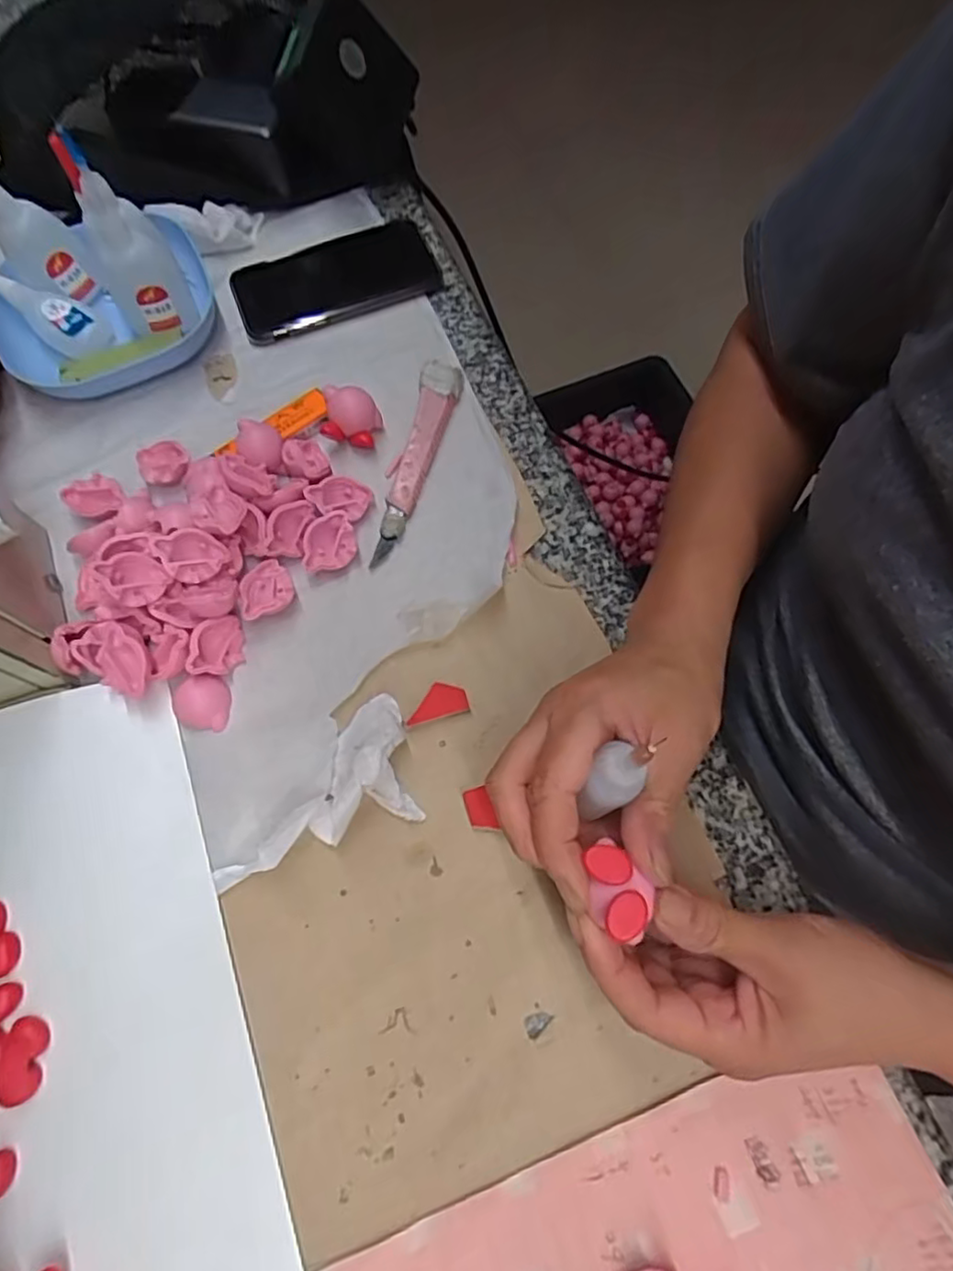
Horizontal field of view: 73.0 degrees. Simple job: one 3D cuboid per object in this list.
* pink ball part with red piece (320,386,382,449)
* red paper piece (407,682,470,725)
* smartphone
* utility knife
[{"bbox_3d":[-0.077,-0.134,0.393,0.033,0.023,0.028,1,69,2],"label":"pink ball part with red piece"},{"bbox_3d":[-0.021,0.035,0.337,0.032,0.004,0.017,-14,76,-11],"label":"red paper piece"},{"bbox_3d":[-0.099,-0.249,0.448,0.137,0.006,0.071,-19,69,-6],"label":"smartphone"},{"bbox_3d":[-0.039,-0.107,0.390,0.026,0.010,0.139,14,70,7],"label":"utility knife"}]

